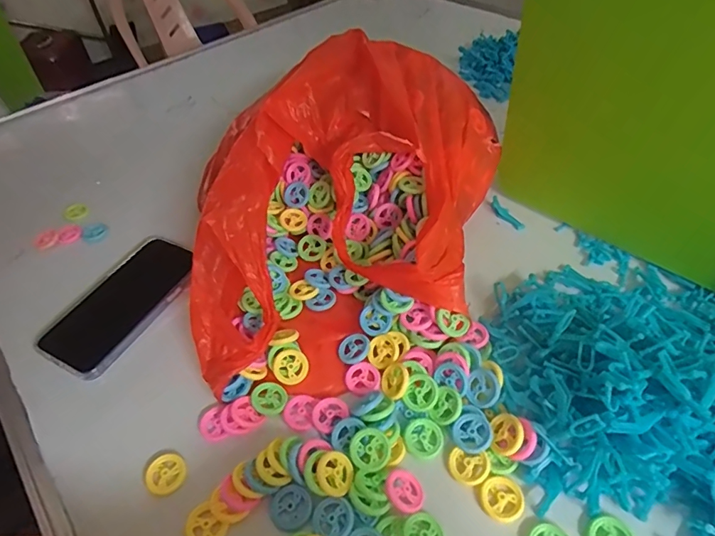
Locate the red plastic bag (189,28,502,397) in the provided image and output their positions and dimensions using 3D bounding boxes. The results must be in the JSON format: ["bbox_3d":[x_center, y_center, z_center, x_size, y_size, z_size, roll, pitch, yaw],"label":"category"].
[{"bbox_3d":[0.003,-0.067,0.462,0.228,0.128,0.388,11,49,15],"label":"red plastic bag"}]

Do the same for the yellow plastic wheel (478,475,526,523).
[{"bbox_3d":[0.101,0.160,0.330,0.030,0.004,0.029,-3,47,3],"label":"yellow plastic wheel"}]

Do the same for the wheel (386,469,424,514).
[{"bbox_3d":[0.034,0.157,0.334,0.029,0.004,0.029,17,39,-15],"label":"wheel"}]

